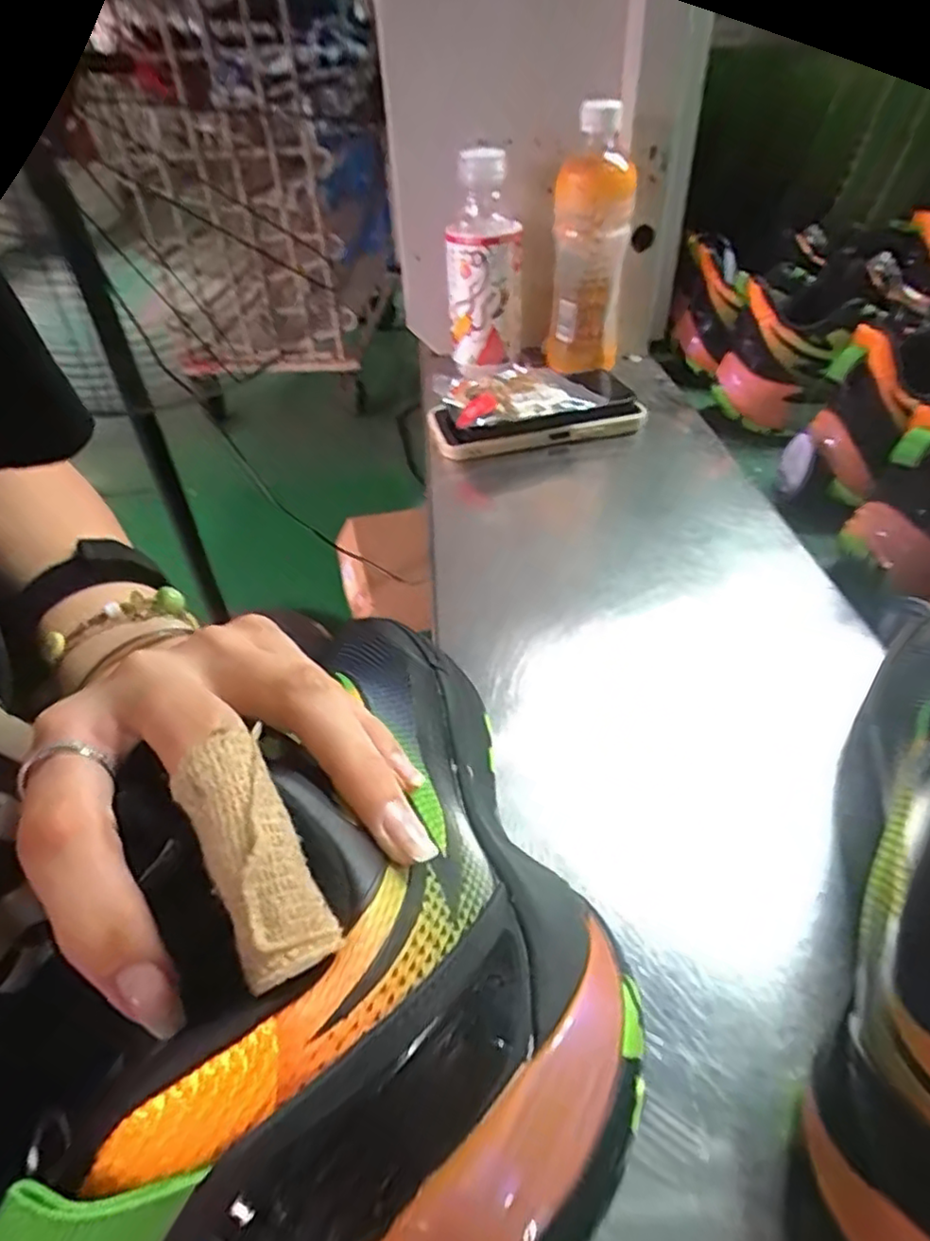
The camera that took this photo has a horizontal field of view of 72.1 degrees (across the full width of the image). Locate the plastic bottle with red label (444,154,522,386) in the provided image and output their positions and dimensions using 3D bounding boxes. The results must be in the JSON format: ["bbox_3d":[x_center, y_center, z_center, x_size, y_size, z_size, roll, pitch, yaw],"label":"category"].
[{"bbox_3d":[0.016,-0.309,0.568,0.061,0.166,0.050,-4,41,-2],"label":"plastic bottle with red label"}]

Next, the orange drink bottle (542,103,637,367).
[{"bbox_3d":[0.108,-0.320,0.558,0.063,0.200,0.055,2,41,6],"label":"orange drink bottle"}]

